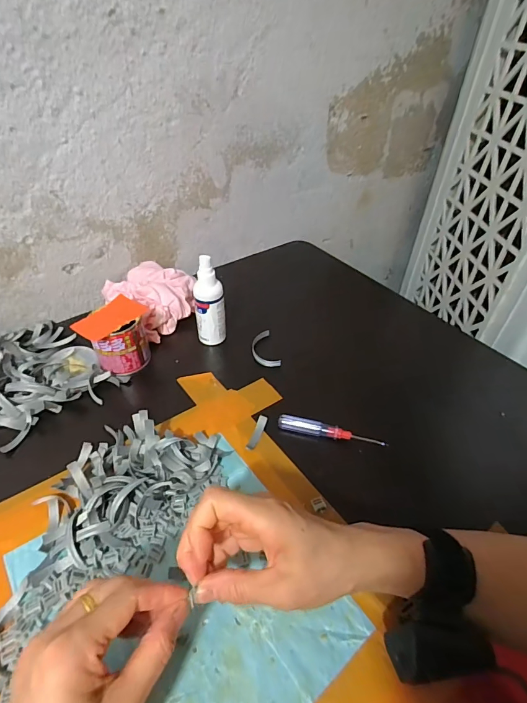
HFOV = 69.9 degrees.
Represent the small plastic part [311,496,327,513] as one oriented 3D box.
[{"bbox_3d":[0.055,0.152,0.373,0.013,0.004,0.015,-14,45,-15],"label":"small plastic part"}]

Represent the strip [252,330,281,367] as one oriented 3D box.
[{"bbox_3d":[0.001,0.000,0.528,0.031,0.013,0.072,-9,44,-10],"label":"strip"}]

